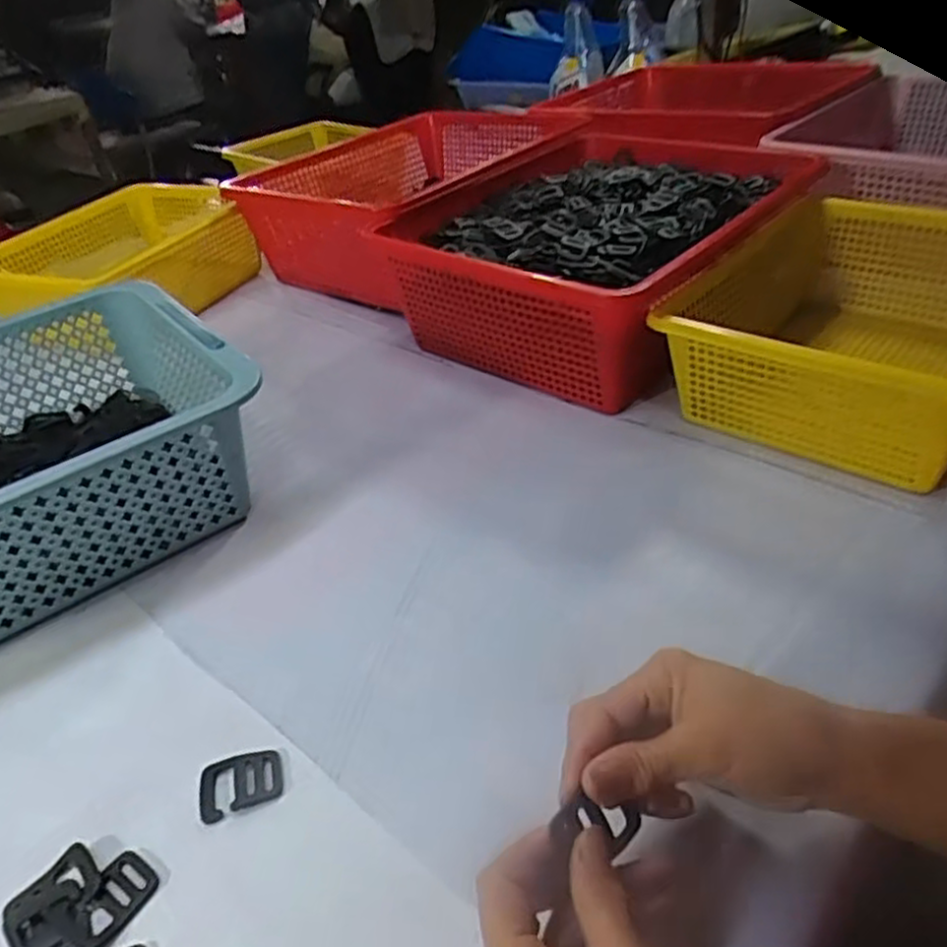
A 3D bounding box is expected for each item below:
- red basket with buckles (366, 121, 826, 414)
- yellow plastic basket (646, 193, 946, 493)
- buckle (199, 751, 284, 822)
[{"bbox_3d":[0.135,-0.230,0.762,0.314,0.135,0.389,22,47,35],"label":"red basket with buckles"},{"bbox_3d":[0.321,-0.116,0.598,0.230,0.104,0.304,25,48,37],"label":"yellow plastic basket"},{"bbox_3d":[-0.126,0.165,0.398,0.045,0.005,0.034,-18,39,-14],"label":"buckle"}]

